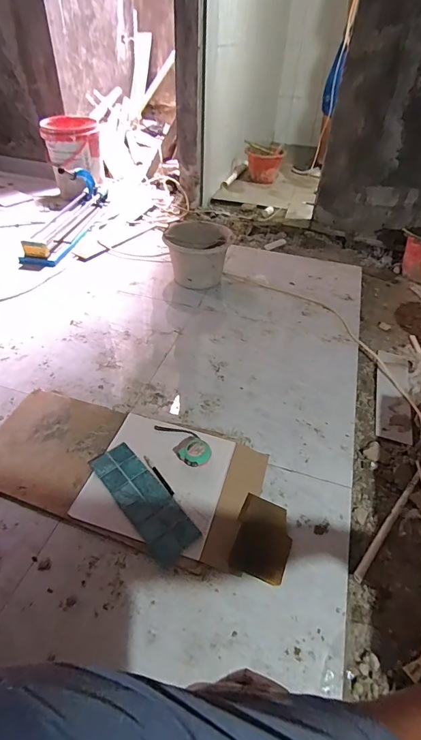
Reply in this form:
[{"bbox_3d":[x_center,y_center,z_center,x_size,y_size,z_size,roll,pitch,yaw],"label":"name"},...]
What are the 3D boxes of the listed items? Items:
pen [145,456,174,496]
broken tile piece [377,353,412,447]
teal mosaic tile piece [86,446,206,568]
[{"bbox_3d":[-0.120,0.244,0.880,0.012,0.009,0.122,-26,50,-28],"label":"pen"},{"bbox_3d":[0.577,0.067,1.192,0.098,0.016,0.395,16,44,12],"label":"broken tile piece"},{"bbox_3d":[-0.152,0.280,0.841,0.100,0.013,0.303,-31,50,-27],"label":"teal mosaic tile piece"}]

